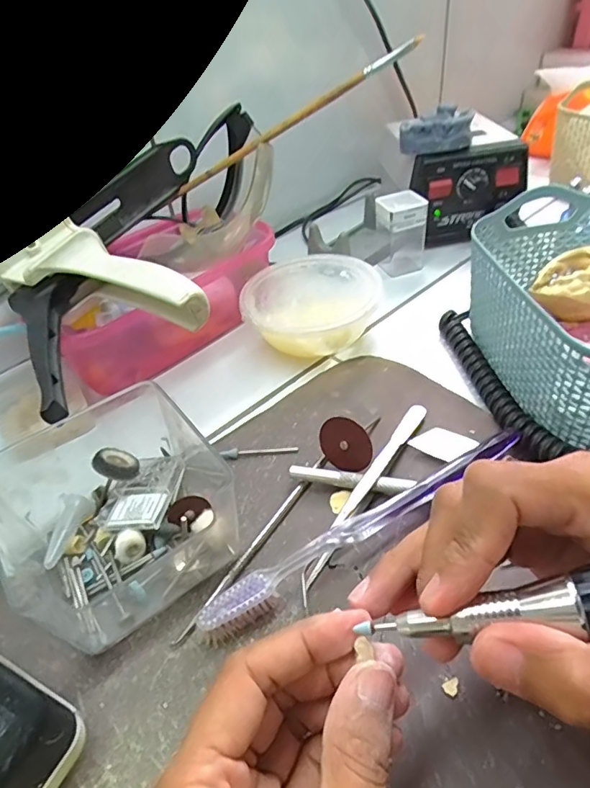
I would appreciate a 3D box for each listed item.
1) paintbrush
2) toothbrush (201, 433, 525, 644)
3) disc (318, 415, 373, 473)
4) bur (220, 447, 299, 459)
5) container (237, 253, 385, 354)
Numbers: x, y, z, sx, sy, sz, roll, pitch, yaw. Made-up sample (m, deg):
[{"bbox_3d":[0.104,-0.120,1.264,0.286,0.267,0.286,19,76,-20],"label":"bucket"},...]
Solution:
[{"bbox_3d":[-0.002,-0.197,0.360,0.196,0.008,0.013,-24,40,17],"label":"paintbrush"},{"bbox_3d":[0.039,0.066,0.251,0.185,0.021,0.013,-25,44,-18],"label":"toothbrush"},{"bbox_3d":[0.028,0.028,0.285,0.033,0.030,0.004,10,14,33],"label":"disc"},{"bbox_3d":[-0.022,0.034,0.306,0.046,0.005,0.008,-8,43,-2],"label":"bur"},{"bbox_3d":[0.012,-0.062,0.380,0.101,0.039,0.105,-4,42,4],"label":"container"}]

